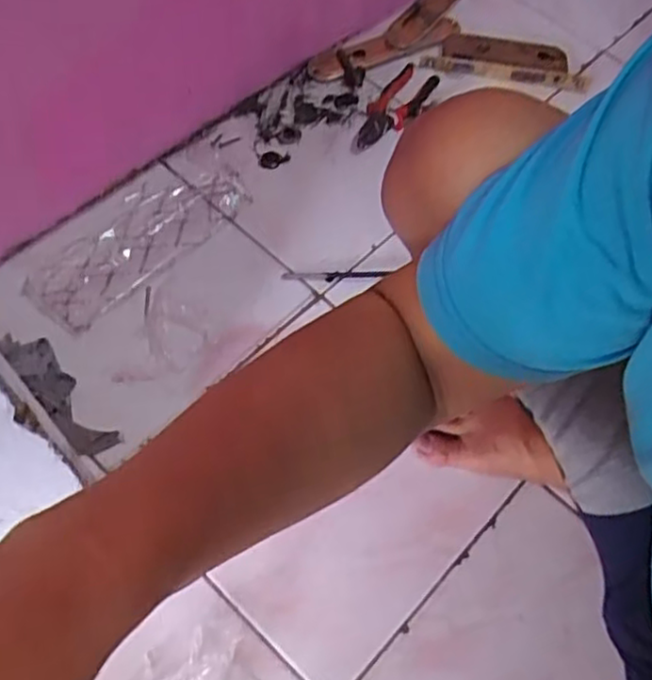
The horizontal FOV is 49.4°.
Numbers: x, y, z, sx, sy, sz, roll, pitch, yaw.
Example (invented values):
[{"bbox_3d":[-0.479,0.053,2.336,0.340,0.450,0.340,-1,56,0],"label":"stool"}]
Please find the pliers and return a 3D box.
[{"bbox_3d":[0.090,-0.311,0.939,0.056,0.019,0.172,32,65,12],"label":"pliers"}]

